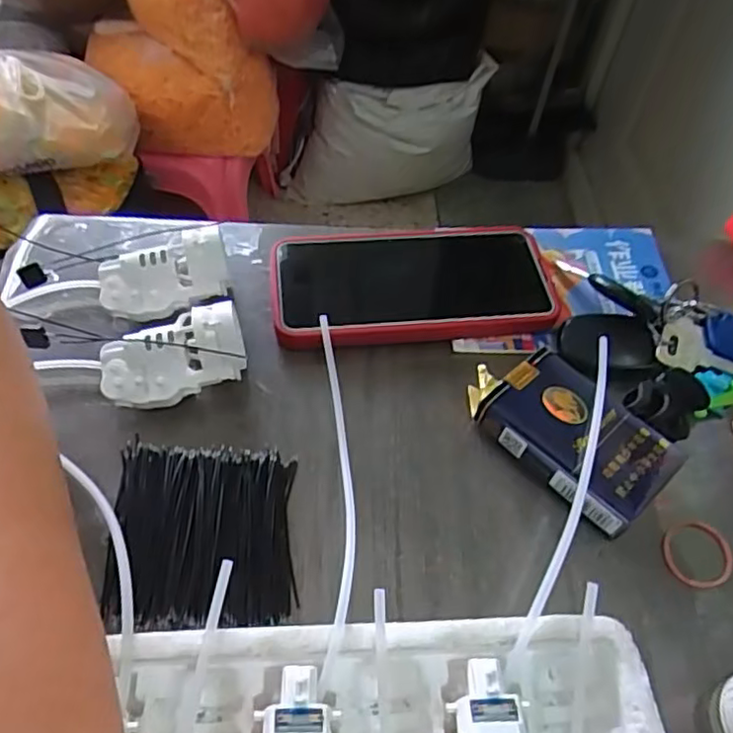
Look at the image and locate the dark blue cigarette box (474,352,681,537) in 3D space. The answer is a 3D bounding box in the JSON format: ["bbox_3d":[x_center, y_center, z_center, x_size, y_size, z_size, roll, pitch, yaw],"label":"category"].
[{"bbox_3d":[0.102,0.036,0.312,0.052,0.025,0.083,-36,63,-26],"label":"dark blue cigarette box"}]

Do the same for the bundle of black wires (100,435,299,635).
[{"bbox_3d":[-0.071,0.072,0.283,0.076,0.010,0.079,-1,54,-5],"label":"bundle of black wires"}]

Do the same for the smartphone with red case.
[{"bbox_3d":[0.026,-0.048,0.375,0.157,0.018,0.078,-5,54,-7],"label":"smartphone with red case"}]

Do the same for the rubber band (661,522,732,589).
[{"bbox_3d":[0.151,0.086,0.294,0.033,0.006,0.029,-13,55,-13],"label":"rubber band"}]

